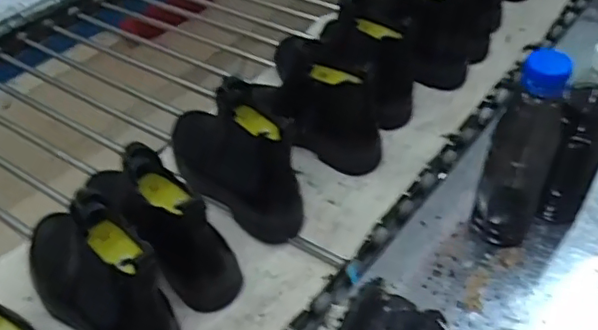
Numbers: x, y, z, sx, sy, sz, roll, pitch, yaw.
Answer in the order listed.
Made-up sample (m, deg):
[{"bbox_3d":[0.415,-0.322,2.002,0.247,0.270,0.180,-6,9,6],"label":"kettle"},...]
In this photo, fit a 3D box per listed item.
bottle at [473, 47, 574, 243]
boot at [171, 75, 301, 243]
[{"bbox_3d":[0.222,-0.007,0.588,0.060,0.229,0.051,17,47,20],"label":"bottle"},{"bbox_3d":[-0.095,-0.030,0.722,0.083,0.161,0.260,-29,48,-25],"label":"boot"}]

